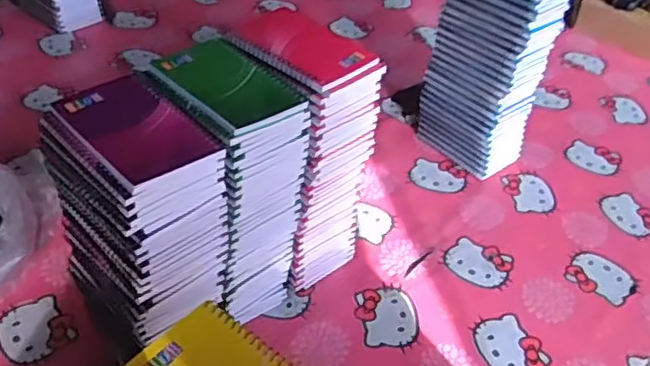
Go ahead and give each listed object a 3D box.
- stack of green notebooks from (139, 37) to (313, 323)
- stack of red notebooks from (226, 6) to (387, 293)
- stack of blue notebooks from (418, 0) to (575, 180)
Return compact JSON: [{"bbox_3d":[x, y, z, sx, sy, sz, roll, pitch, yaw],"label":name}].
[{"bbox_3d":[-0.097,0.019,0.656,0.124,0.283,0.097,33,48,28],"label":"stack of green notebooks"},{"bbox_3d":[-0.031,-0.024,0.723,0.133,0.296,0.099,35,49,29],"label":"stack of red notebooks"},{"bbox_3d":[0.226,-0.160,0.893,0.099,0.285,0.137,-24,49,-30],"label":"stack of blue notebooks"}]

